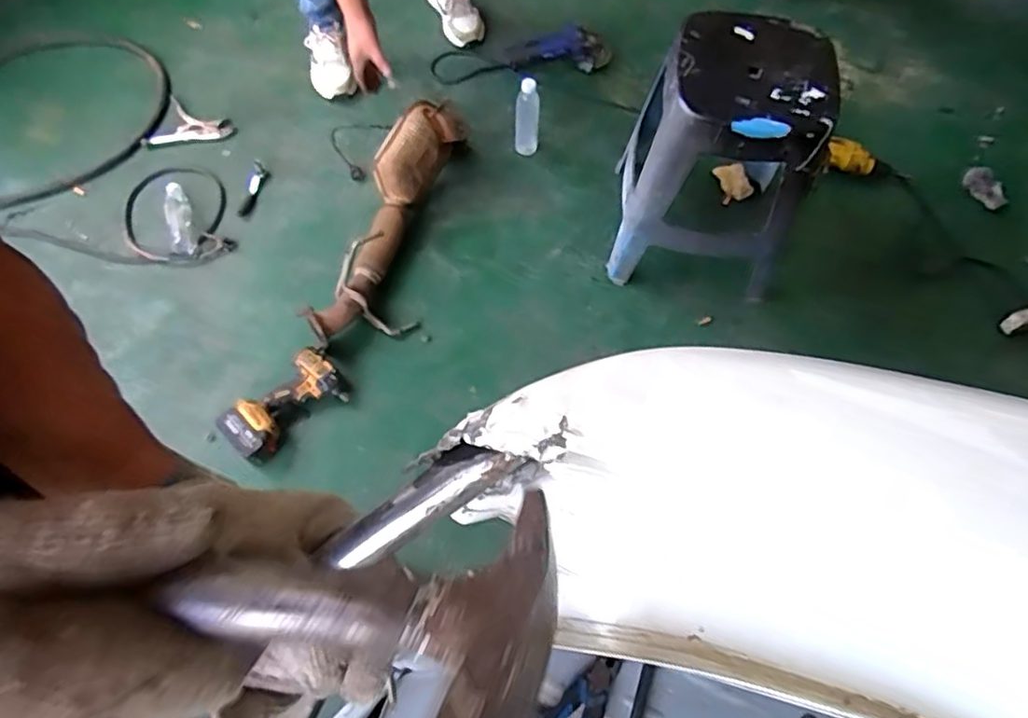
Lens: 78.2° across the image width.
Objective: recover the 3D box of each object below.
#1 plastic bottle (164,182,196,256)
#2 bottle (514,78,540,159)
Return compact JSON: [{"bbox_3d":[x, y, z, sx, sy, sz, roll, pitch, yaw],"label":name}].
[{"bbox_3d":[-0.811,-0.342,1.530,0.056,0.043,0.233,-21,67,-10],"label":"plastic bottle"},{"bbox_3d":[0.032,-0.602,1.587,0.062,0.206,0.046,2,65,0],"label":"bottle"}]

